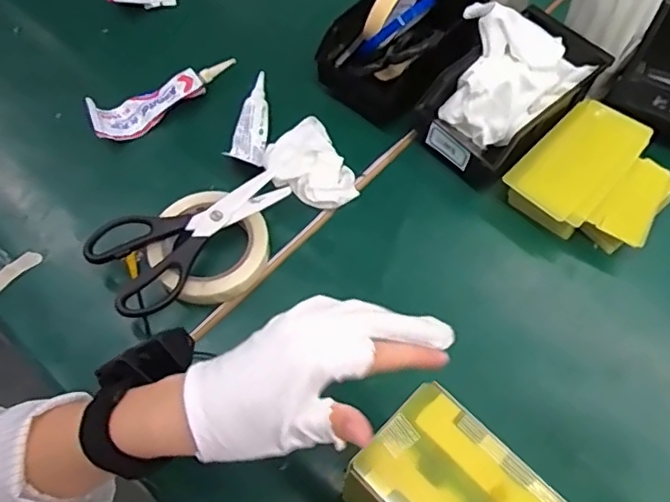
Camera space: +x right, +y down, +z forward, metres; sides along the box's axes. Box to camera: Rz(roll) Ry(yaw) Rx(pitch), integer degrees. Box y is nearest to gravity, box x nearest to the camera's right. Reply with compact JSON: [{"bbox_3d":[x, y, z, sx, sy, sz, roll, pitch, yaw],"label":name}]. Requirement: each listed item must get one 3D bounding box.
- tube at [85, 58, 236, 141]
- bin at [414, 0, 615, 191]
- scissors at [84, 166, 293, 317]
[{"bbox_3d":[-0.188,-0.174,0.637,0.165,0.028,0.043,-34,66,-16],"label":"tube"},{"bbox_3d":[0.167,-0.169,0.592,0.185,0.094,0.136,-40,68,-19],"label":"bin"},{"bbox_3d":[-0.141,-0.024,0.541,0.100,0.020,0.184,36,67,18],"label":"scissors"}]

